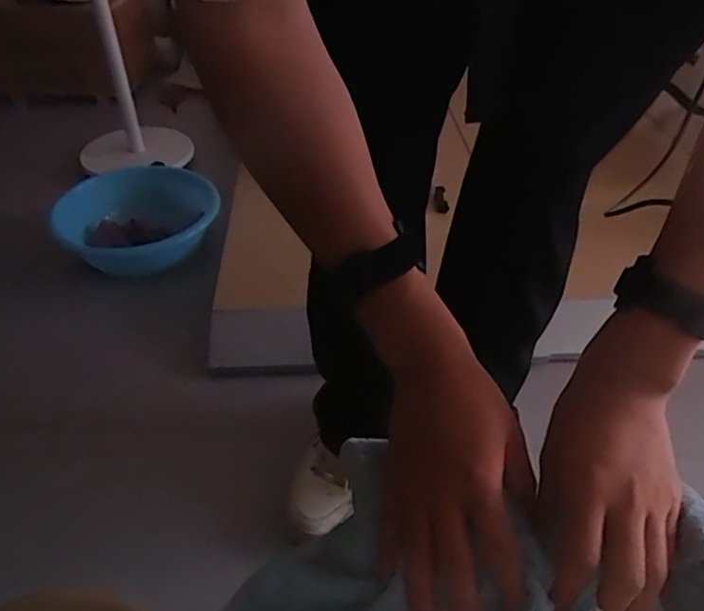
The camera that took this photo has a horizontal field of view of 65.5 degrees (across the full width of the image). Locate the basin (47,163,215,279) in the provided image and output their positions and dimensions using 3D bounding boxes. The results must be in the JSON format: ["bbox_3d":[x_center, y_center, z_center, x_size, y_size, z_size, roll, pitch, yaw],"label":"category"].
[{"bbox_3d":[-0.444,-0.188,1.159,0.290,0.102,0.272,2,42,-1],"label":"basin"}]

